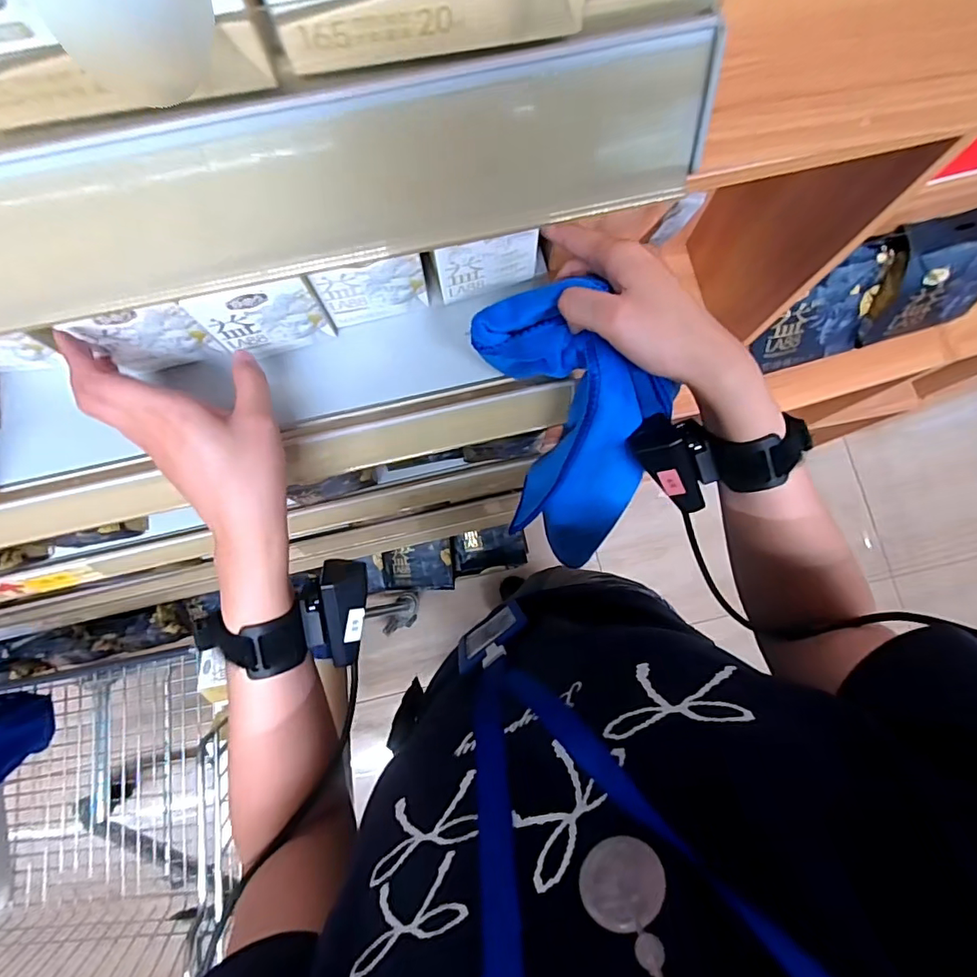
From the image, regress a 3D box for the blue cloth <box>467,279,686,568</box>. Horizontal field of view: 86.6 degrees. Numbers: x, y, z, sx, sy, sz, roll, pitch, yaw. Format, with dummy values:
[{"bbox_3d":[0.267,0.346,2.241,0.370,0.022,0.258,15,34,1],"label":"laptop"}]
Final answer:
[{"bbox_3d":[0.062,-0.038,0.388,0.115,0.240,0.080,-11,52,-1],"label":"blue cloth"}]

